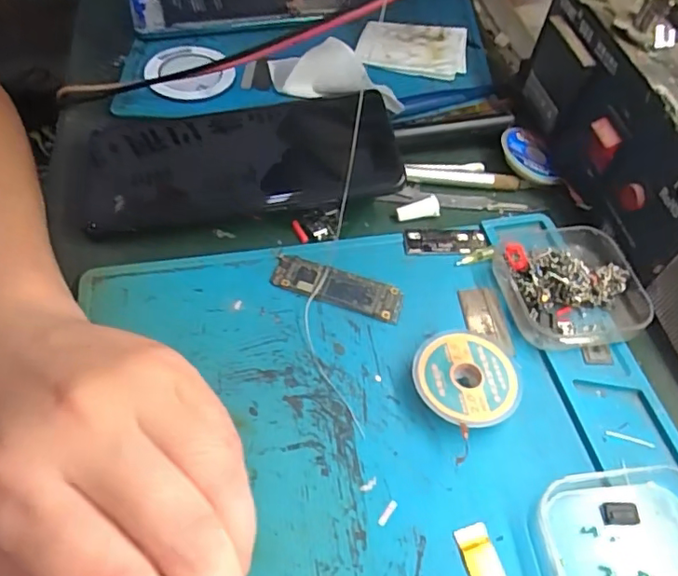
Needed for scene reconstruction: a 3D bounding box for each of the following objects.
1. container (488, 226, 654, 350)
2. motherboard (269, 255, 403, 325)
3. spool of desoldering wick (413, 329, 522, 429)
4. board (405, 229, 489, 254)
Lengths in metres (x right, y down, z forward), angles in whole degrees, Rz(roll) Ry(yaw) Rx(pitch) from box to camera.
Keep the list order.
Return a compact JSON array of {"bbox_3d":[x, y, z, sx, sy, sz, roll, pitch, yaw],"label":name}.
[{"bbox_3d":[0.114,-0.002,0.268,0.068,0.023,0.061,-4,54,-7],"label":"container"},{"bbox_3d":[-0.001,0.000,0.270,0.064,0.005,0.020,17,54,8],"label":"motherboard"},{"bbox_3d":[0.054,0.040,0.240,0.044,0.013,0.044,2,53,-3],"label":"spool of desoldering wick"},{"bbox_3d":[0.056,-0.025,0.293,0.044,0.004,0.015,-1,54,-5],"label":"board"}]

